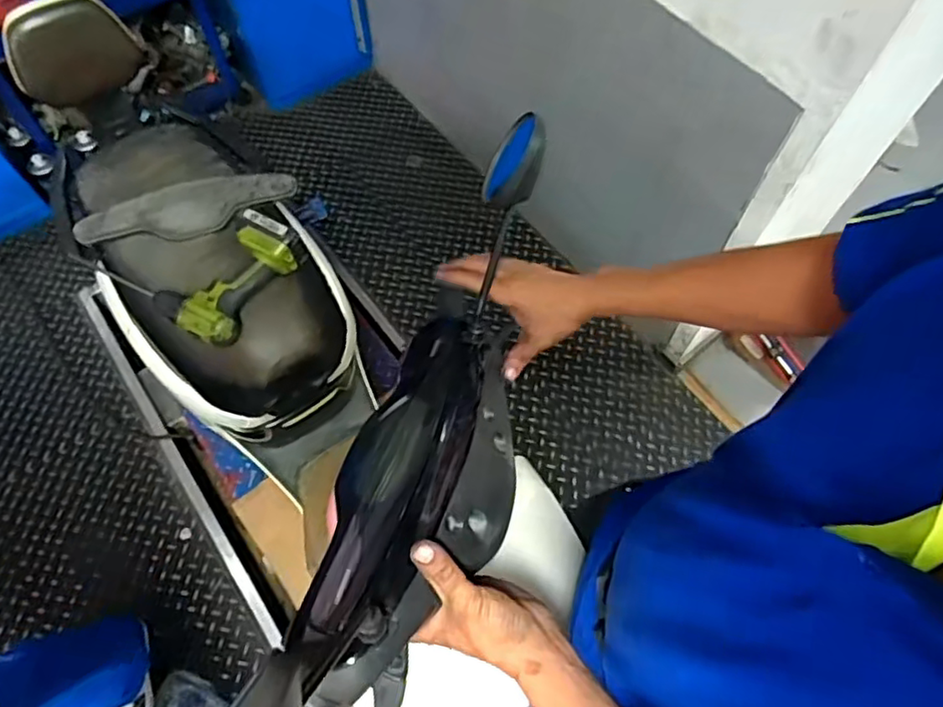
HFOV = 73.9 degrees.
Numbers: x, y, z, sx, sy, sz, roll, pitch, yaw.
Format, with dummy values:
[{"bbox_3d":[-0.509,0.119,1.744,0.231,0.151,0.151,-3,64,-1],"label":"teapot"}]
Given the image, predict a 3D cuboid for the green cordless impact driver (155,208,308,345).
[{"bbox_3d":[-0.378,-0.121,0.988,0.143,0.078,0.216,32,66,15],"label":"green cordless impact driver"}]

